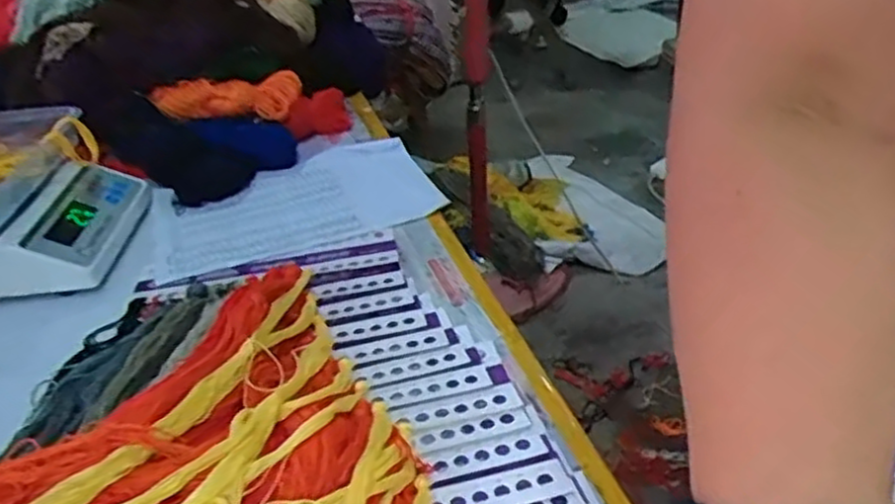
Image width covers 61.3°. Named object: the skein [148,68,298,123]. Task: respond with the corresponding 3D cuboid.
[{"bbox_3d":[-0.273,-0.193,0.944,0.174,0.058,0.051,-9,32,-4],"label":"skein"}]

